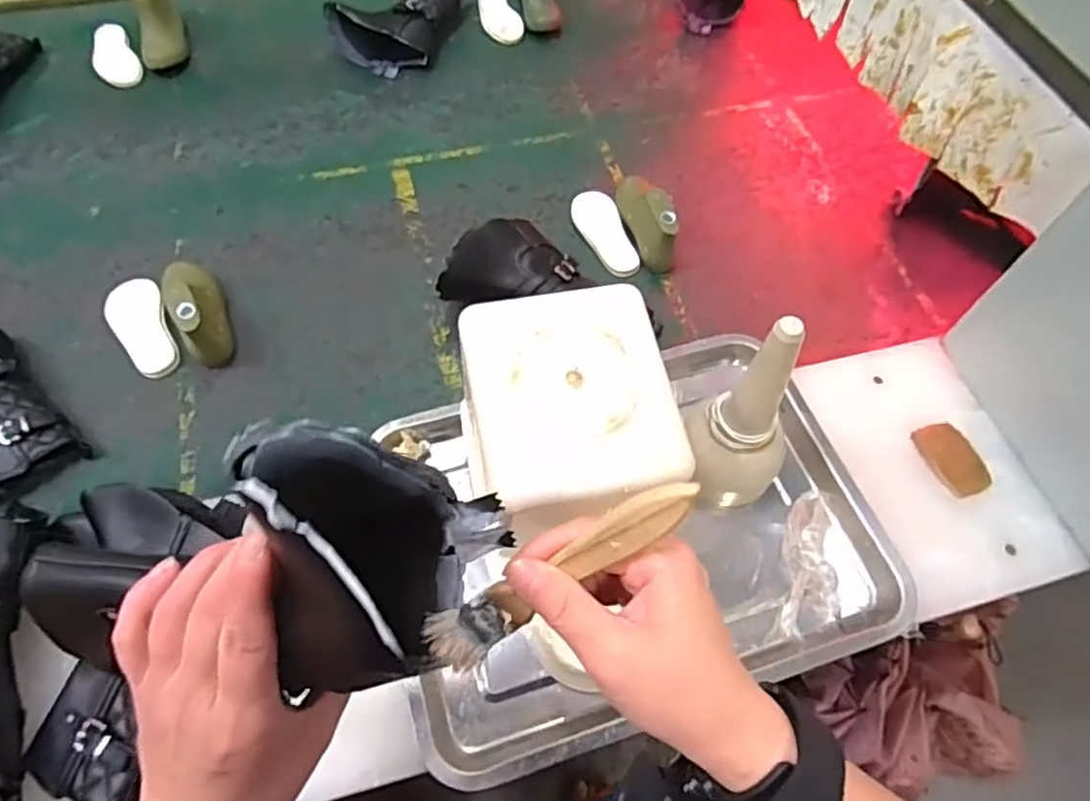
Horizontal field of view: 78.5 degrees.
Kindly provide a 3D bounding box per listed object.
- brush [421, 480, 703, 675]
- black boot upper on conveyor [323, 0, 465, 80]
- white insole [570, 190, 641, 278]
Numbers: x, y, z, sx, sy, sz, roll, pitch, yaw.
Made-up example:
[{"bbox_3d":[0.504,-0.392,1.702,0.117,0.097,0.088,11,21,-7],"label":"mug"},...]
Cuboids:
[{"bbox_3d":[0.004,0.072,0.271,0.141,0.017,0.024,-39,61,27],"label":"brush"},{"bbox_3d":[-0.197,-0.554,0.943,0.144,0.060,0.208,24,62,11],"label":"black boot upper on conveyor"},{"bbox_3d":[0.068,-0.197,0.780,0.052,0.012,0.125,-14,62,-10],"label":"white insole"}]

